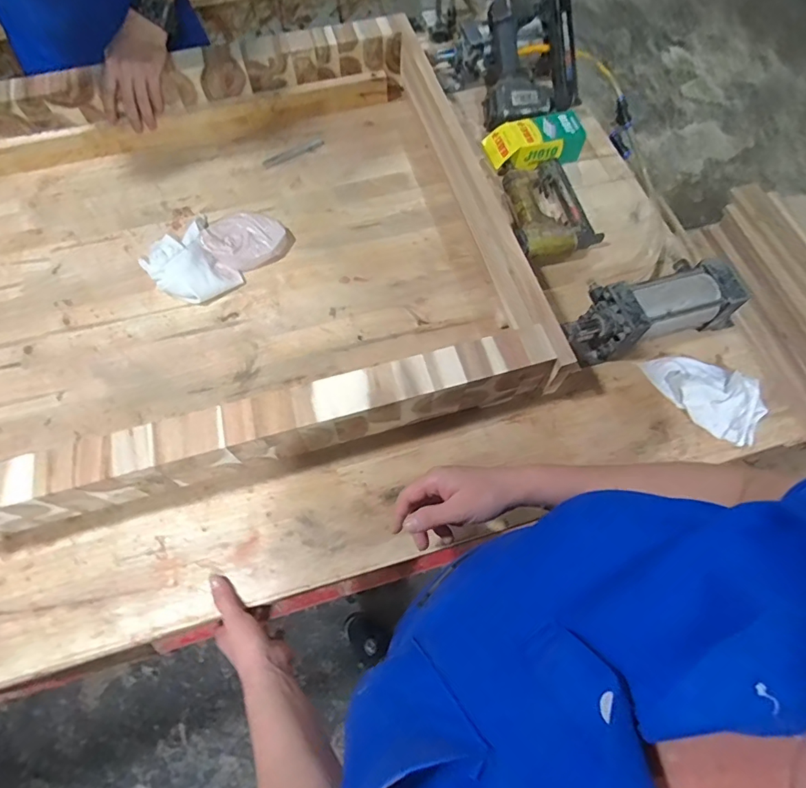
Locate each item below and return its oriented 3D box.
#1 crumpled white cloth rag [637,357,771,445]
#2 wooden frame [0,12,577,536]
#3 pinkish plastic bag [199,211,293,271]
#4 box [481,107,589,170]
[{"bbox_3d":[0.409,-0.007,0.636,0.153,0.032,0.088,39,72,15],"label":"crumpled white cloth rag"},{"bbox_3d":[-0.303,-0.211,0.678,0.851,0.111,0.673,-15,68,-6],"label":"wooden frame"},{"bbox_3d":[-0.241,-0.241,0.724,0.123,0.046,0.097,-33,71,-13],"label":"pinkish plastic bag"},{"bbox_3d":[0.224,-0.423,0.798,0.154,0.054,0.082,-17,68,-7],"label":"box"}]

